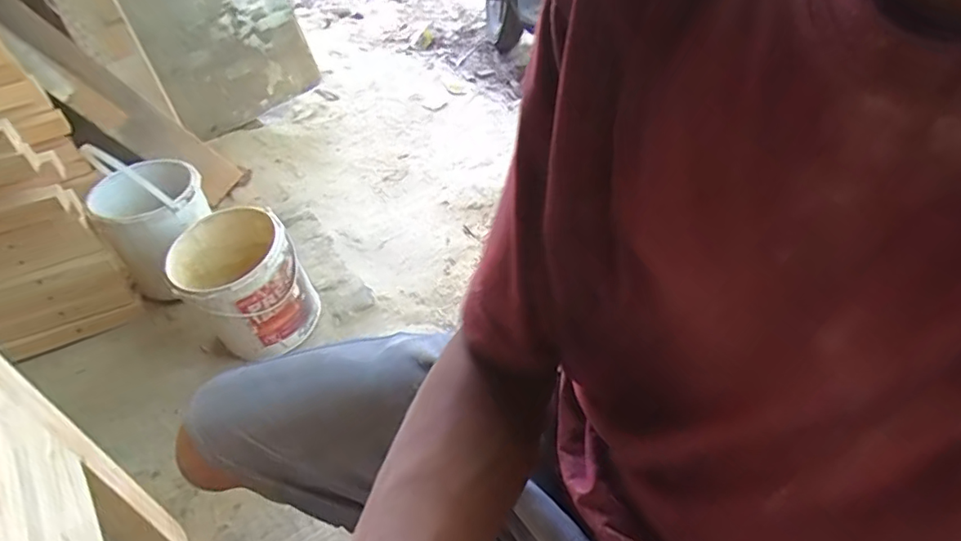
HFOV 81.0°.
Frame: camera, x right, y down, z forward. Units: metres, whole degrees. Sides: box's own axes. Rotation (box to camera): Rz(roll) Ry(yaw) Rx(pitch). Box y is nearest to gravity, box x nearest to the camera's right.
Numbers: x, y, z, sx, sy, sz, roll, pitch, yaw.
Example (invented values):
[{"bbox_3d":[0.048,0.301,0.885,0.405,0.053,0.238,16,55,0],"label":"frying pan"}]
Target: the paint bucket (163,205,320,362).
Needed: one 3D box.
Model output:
[{"bbox_3d":[-0.382,0.019,0.911,0.171,0.176,0.178,-1,43,1],"label":"paint bucket"}]

